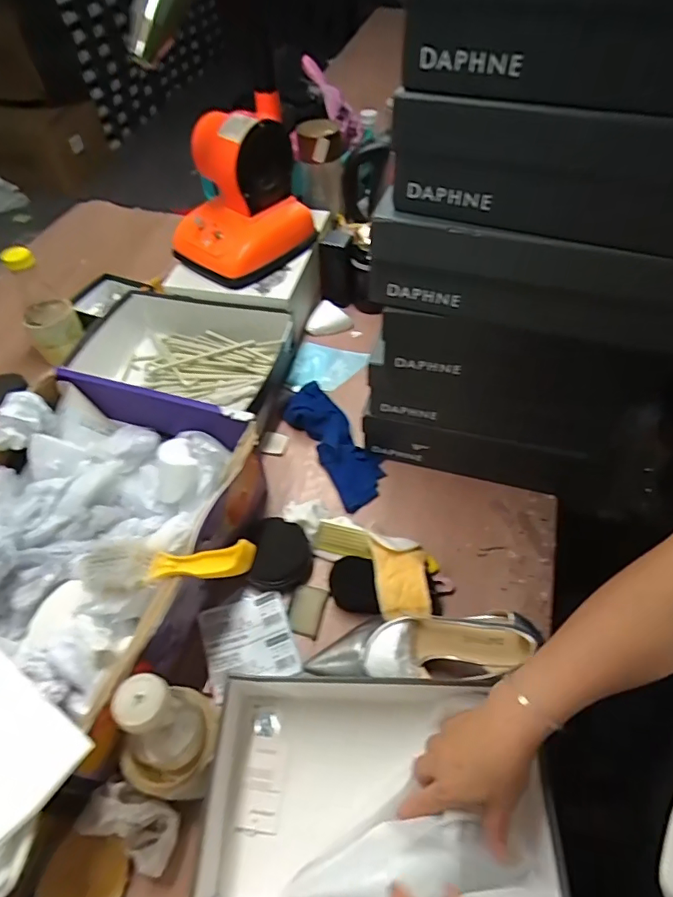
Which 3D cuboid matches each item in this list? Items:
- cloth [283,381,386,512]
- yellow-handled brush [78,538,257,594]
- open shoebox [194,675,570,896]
[{"bbox_3d":[-0.009,-0.021,0.793,0.086,0.038,0.245,-26,55,-18],"label":"cloth"},{"bbox_3d":[-0.181,0.116,0.520,0.239,0.027,0.046,-9,48,25],"label":"yellow-handled brush"},{"bbox_3d":[0.038,0.312,0.494,0.318,0.086,0.194,0,52,2],"label":"open shoebox"}]

